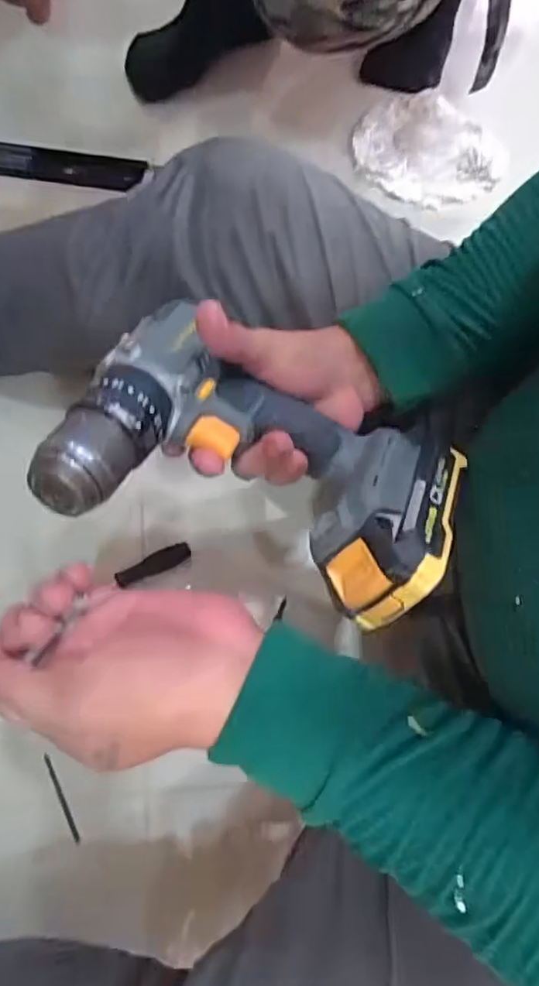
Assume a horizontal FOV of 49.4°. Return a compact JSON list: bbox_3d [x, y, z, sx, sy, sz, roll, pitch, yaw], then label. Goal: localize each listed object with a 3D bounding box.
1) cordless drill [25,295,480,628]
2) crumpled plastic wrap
[{"bbox_3d":[0.000,-0.021,0.349,0.227,0.065,0.153,20,55,-12],"label":"cordless drill"},{"bbox_3d":[0.196,-0.445,0.755,0.167,0.024,0.175,1,70,-2],"label":"crumpled plastic wrap"}]

